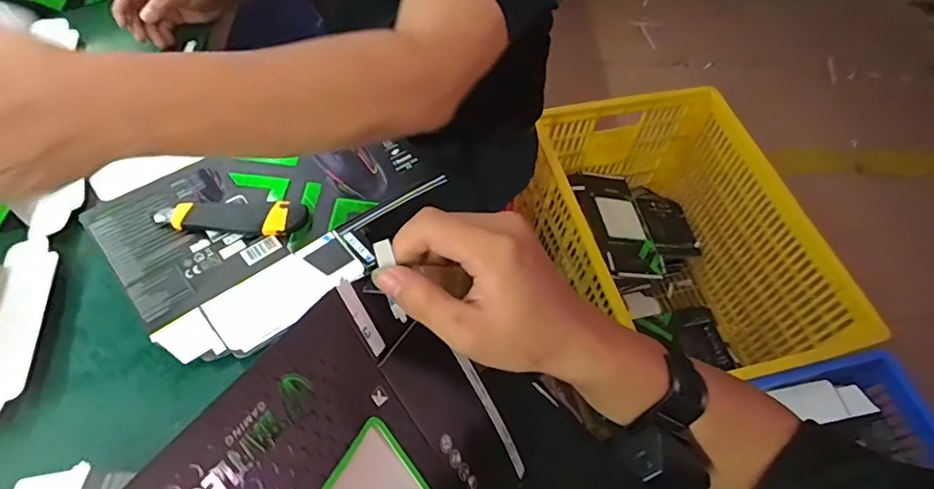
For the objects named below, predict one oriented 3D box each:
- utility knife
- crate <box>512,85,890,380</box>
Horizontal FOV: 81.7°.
[{"bbox_3d":[-0.260,-0.031,0.602,0.158,0.016,0.042,0,59,-4],"label":"utility knife"},{"bbox_3d":[0.441,0.032,1.280,0.496,0.439,0.686,-13,60,-12],"label":"crate"}]

